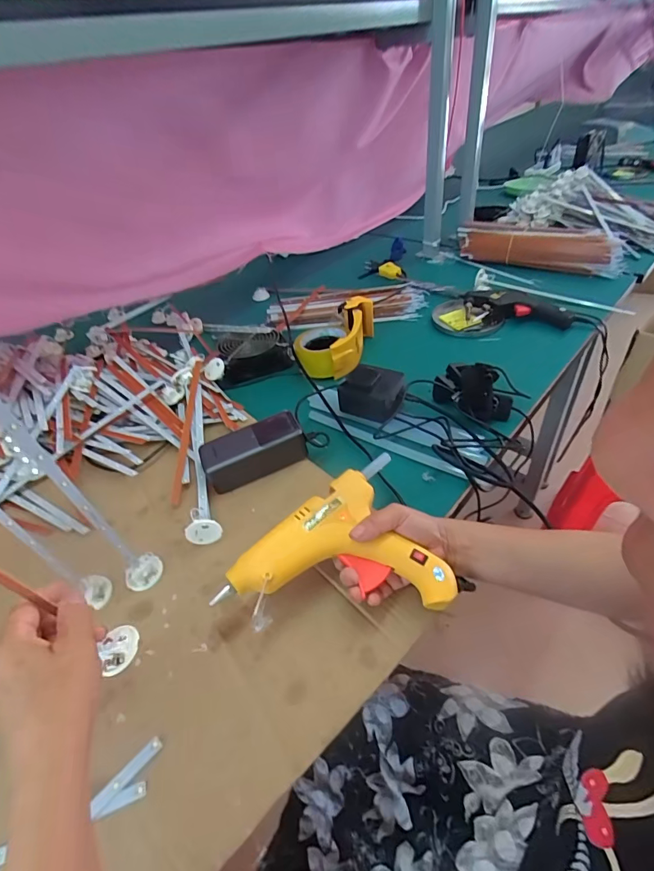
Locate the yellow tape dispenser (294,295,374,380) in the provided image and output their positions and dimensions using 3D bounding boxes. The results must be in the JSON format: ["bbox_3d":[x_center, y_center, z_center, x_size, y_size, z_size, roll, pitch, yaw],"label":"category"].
[{"bbox_3d":[0.009,-0.171,0.747,0.116,0.076,0.166,6,42,16],"label":"yellow tape dispenser"}]

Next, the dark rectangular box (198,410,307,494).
[{"bbox_3d":[-0.094,0.020,0.548,0.130,0.050,0.055,-23,52,-8],"label":"dark rectangular box"}]

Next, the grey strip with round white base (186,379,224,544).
[{"bbox_3d":[-0.178,0.017,0.570,0.037,0.033,0.287,-16,41,-10],"label":"grey strip with round white base"}]

